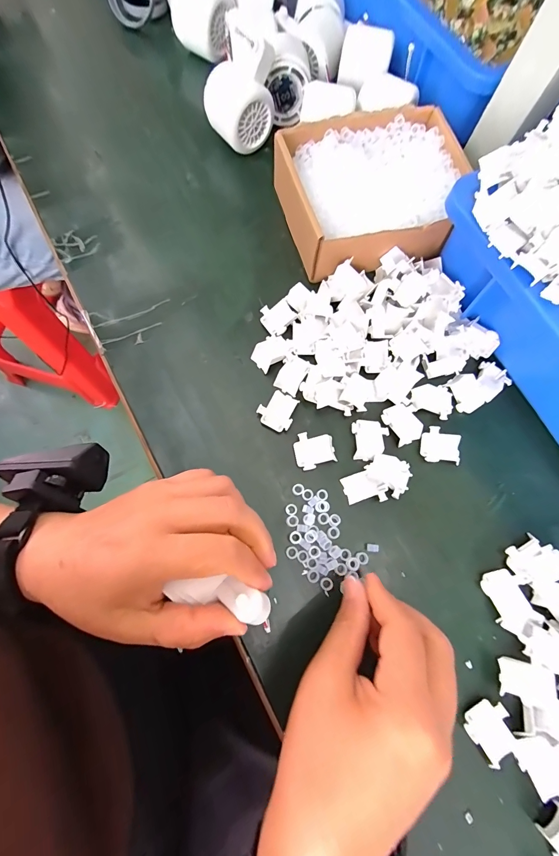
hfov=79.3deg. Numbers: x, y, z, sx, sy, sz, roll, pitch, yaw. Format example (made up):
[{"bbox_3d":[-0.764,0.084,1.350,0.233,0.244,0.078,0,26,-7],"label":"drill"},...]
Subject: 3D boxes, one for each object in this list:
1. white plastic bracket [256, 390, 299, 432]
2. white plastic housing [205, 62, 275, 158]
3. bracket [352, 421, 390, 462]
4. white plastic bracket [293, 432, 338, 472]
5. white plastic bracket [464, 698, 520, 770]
[{"bbox_3d":[-0.002,-0.014,0.281,0.029,0.009,0.030,27,77,7],"label":"white plastic bracket"},{"bbox_3d":[-0.043,-0.329,0.350,0.054,0.061,0.052,-41,79,-10],"label":"white plastic housing"},{"bbox_3d":[0.075,0.010,0.279,0.029,0.006,0.033,-4,75,-1],"label":"bracket"},{"bbox_3d":[0.028,0.018,0.272,0.031,0.011,0.029,-13,75,-3],"label":"white plastic bracket"},{"bbox_3d":[0.141,0.201,0.224,0.029,0.010,0.029,-28,77,-7],"label":"white plastic bracket"}]

